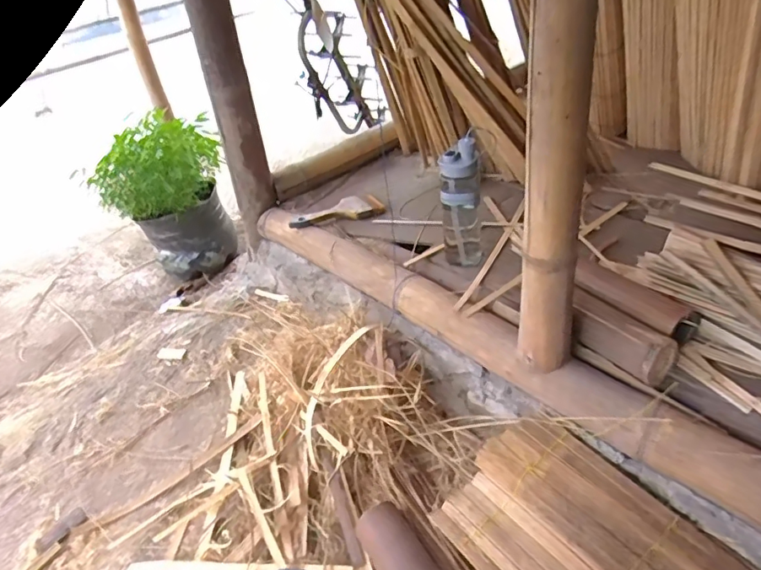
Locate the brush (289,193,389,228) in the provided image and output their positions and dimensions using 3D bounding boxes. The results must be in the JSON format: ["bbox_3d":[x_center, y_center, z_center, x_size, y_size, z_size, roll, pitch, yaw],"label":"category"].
[{"bbox_3d":[-0.104,-0.171,1.213,0.216,0.025,0.088,-17,36,-10],"label":"brush"}]

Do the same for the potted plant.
[{"bbox_3d":[-0.571,-0.230,1.415,0.306,0.386,0.297,-21,37,-14],"label":"potted plant"}]

